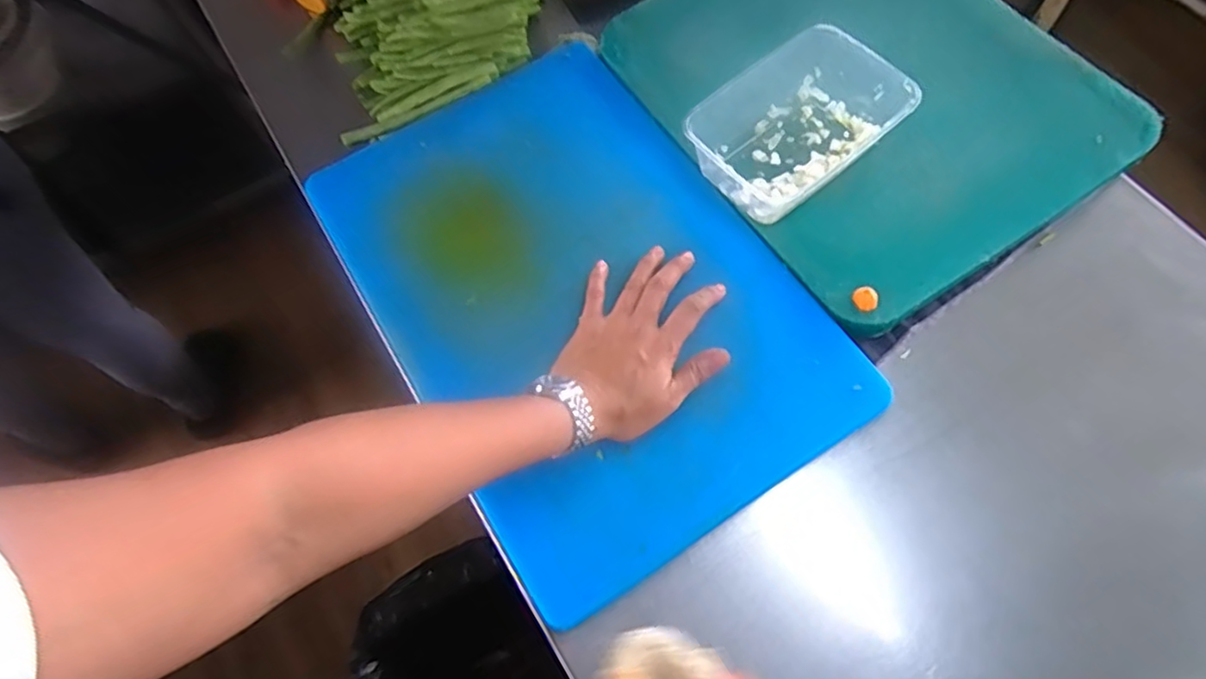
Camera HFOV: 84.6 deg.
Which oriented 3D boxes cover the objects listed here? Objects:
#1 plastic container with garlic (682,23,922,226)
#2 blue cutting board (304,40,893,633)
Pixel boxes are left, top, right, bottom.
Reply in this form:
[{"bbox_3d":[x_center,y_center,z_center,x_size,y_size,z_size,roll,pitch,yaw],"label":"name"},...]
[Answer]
[{"bbox_3d":[0.165,-0.181,0.559,0.171,0.048,0.115,-36,74,-12],"label":"plastic container with garlic"},{"bbox_3d":[-0.024,-0.045,0.542,0.297,0.026,0.434,-31,70,-10],"label":"blue cutting board"}]

